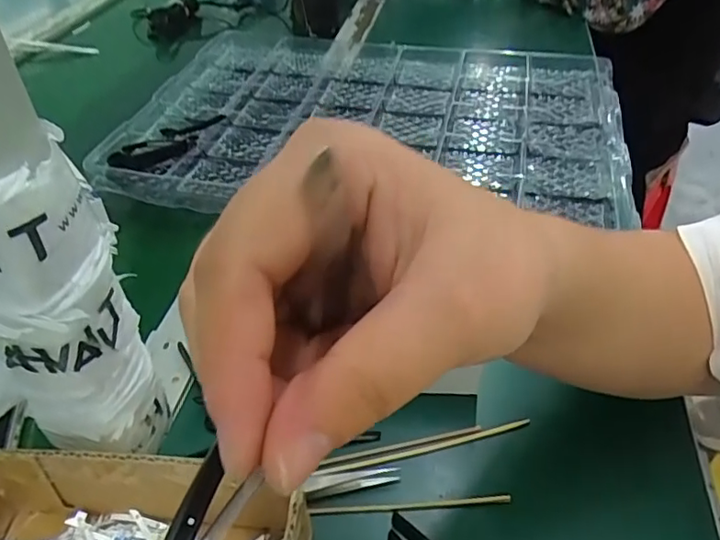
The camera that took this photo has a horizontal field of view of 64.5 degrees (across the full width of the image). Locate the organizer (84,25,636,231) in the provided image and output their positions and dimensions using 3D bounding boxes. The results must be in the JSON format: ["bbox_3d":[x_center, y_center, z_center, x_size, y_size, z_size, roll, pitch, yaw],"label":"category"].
[{"bbox_3d":[0.010,-0.154,0.558,0.449,0.055,0.328,9,44,8],"label":"organizer"}]

